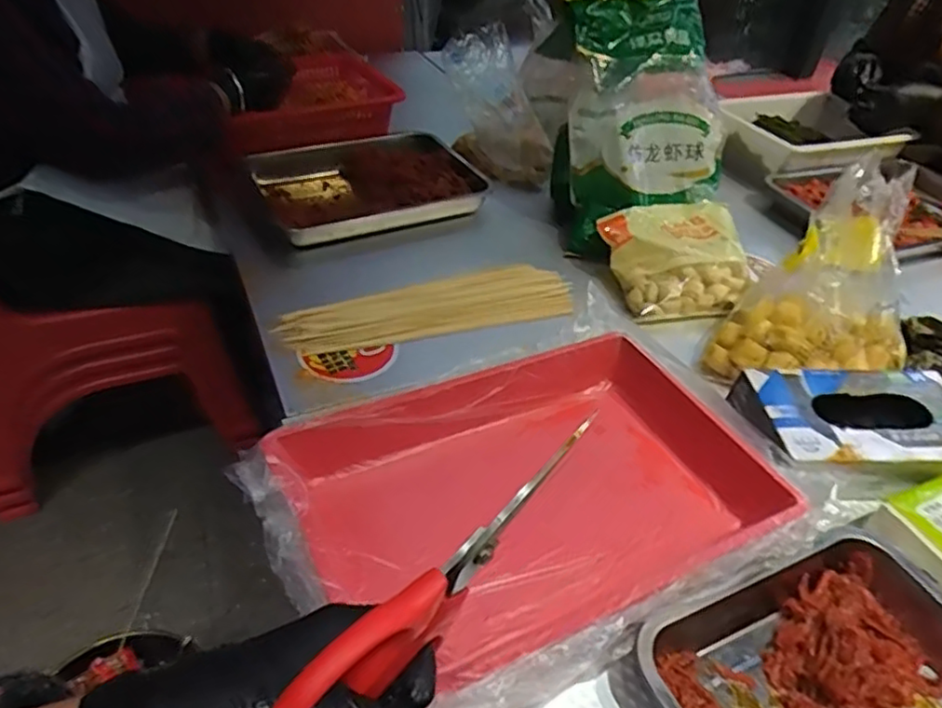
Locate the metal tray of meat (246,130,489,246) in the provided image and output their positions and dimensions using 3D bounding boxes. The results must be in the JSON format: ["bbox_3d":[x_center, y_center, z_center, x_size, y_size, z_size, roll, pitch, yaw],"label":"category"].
[{"bbox_3d":[-0.163,-0.268,1.012,0.322,0.048,0.238,-20,46,-26],"label":"metal tray of meat"}]

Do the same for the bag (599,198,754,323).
[{"bbox_3d":[0.286,-0.130,0.876,0.188,0.062,0.177,-5,41,-11],"label":"bag"}]

